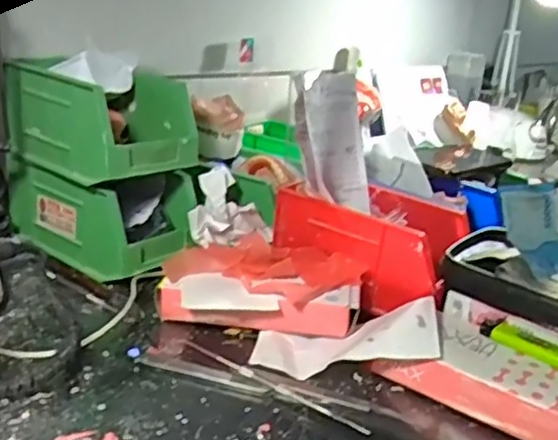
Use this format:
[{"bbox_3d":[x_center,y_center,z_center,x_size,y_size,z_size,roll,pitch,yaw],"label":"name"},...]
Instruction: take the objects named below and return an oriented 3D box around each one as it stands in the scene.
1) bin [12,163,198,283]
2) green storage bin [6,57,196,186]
[{"bbox_3d":[-0.166,-0.008,0.656,0.169,0.080,0.101,21,24,32],"label":"bin"},{"bbox_3d":[-0.162,-0.087,0.628,0.153,0.092,0.099,23,25,35],"label":"green storage bin"}]

